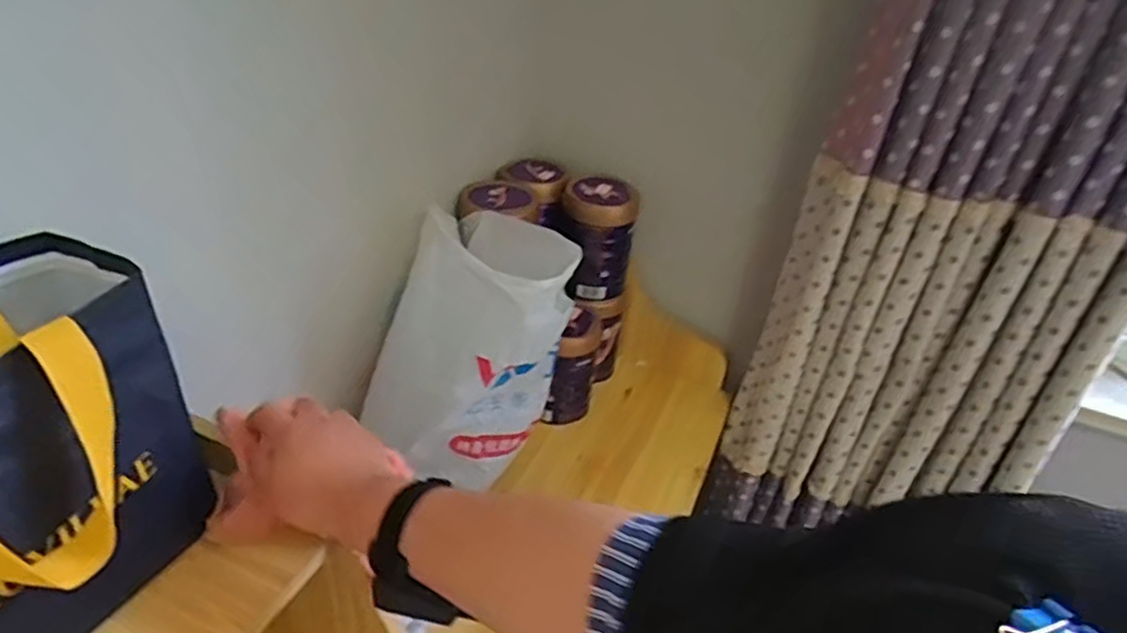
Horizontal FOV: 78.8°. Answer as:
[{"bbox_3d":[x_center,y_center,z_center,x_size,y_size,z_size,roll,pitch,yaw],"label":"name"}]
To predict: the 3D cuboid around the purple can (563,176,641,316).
[{"bbox_3d":[0.056,-0.119,1.226,0.131,0.230,0.104,10,34,3],"label":"purple can"}]

